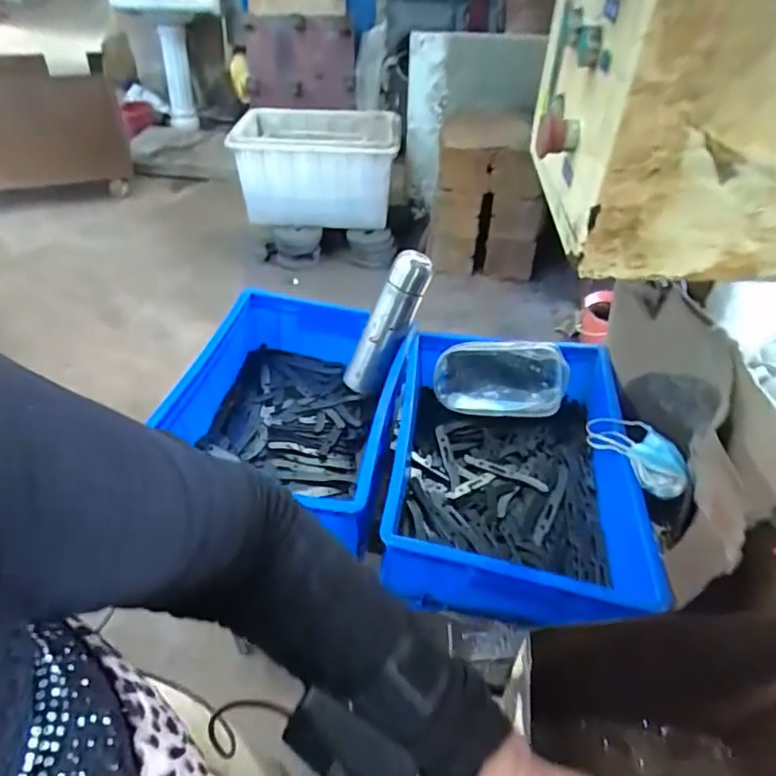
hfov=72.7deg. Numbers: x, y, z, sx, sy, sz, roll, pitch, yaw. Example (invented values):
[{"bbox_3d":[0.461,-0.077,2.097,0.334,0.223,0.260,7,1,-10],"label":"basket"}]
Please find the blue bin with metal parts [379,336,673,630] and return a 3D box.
[{"bbox_3d":[0.169,0.098,0.711,0.298,0.139,0.394,7,47,7],"label":"blue bin with metal parts"}]

